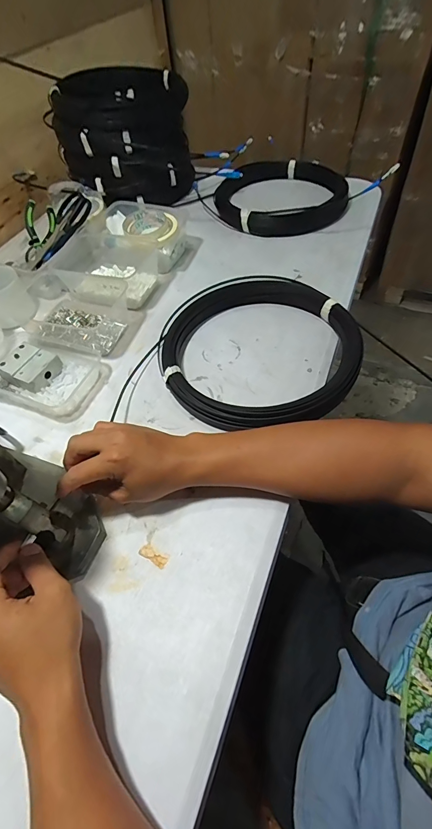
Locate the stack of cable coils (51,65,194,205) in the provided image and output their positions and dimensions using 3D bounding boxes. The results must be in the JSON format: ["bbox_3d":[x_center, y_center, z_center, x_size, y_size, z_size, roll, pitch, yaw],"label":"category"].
[{"bbox_3d":[-0.198,-0.623,0.819,0.276,0.197,0.272,-9,53,0],"label":"stack of cable coils"}]

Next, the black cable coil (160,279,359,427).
[{"bbox_3d":[0.059,-0.096,0.524,0.279,0.048,0.270,-1,55,1],"label":"black cable coil"}]

